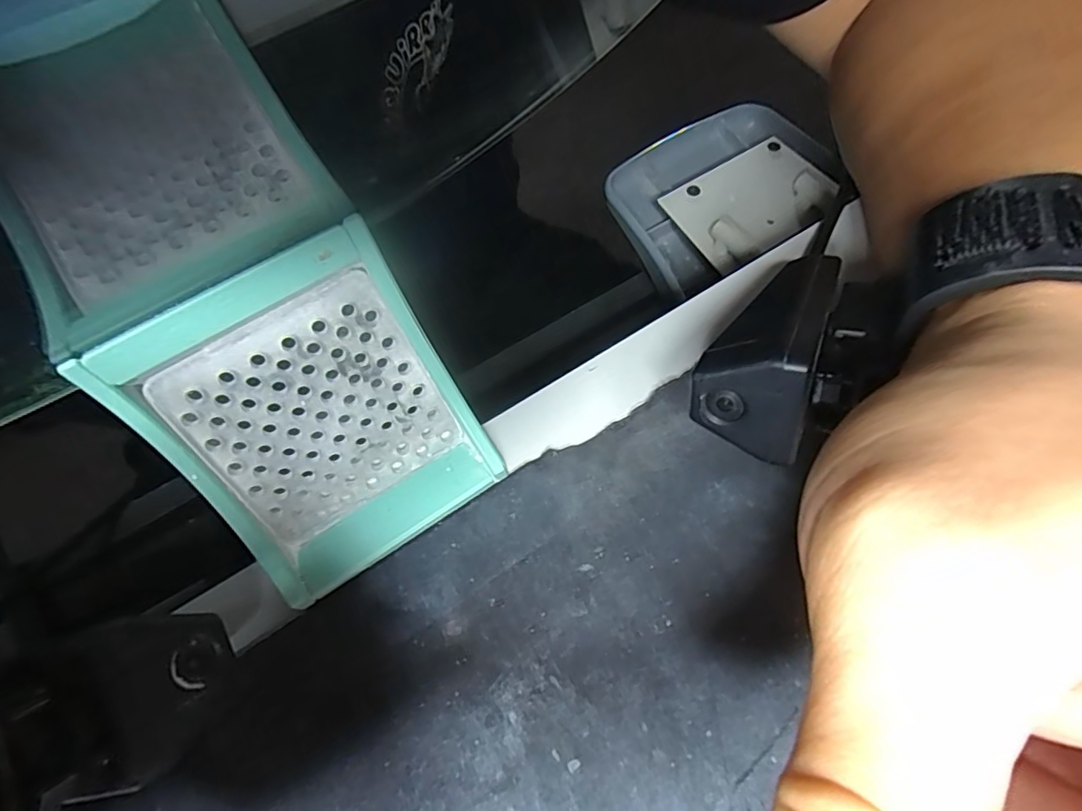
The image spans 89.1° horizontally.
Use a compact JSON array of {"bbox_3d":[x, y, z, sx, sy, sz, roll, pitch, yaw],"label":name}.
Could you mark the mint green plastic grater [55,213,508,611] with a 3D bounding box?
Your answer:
[{"bbox_3d":[-0.061,0.005,0.155,0.073,0.088,0.013,-32,31,-12],"label":"mint green plastic grater"}]

